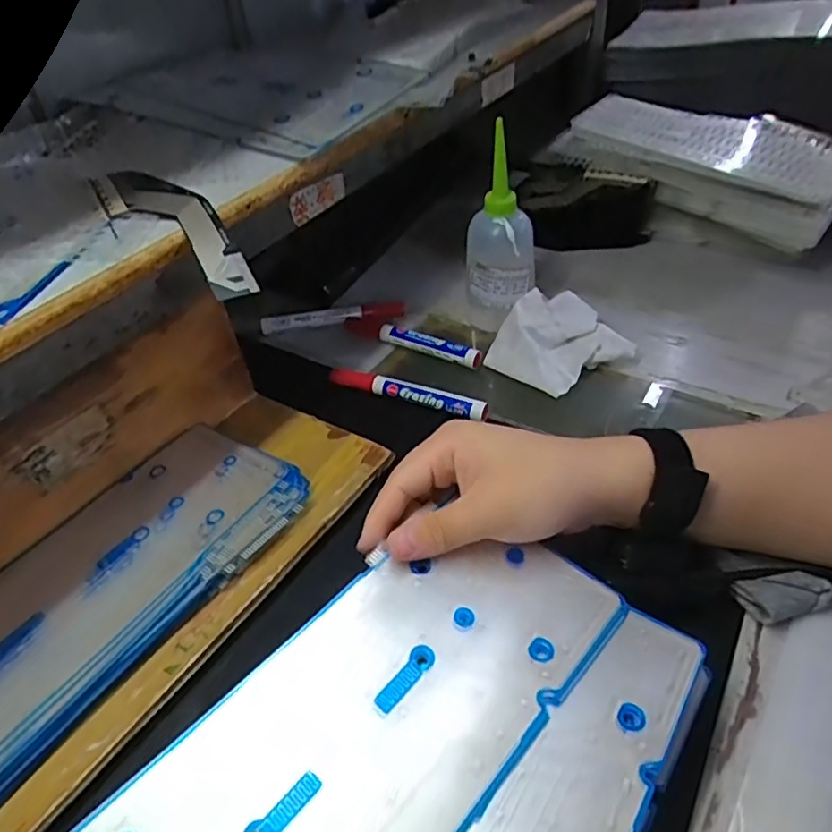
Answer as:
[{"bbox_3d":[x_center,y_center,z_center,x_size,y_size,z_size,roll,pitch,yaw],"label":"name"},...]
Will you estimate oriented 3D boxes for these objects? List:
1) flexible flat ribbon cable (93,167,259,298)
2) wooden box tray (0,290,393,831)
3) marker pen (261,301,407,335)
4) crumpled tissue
[{"bbox_3d":[-0.136,-0.103,0.329,0.047,0.023,0.134,-25,48,-23],"label":"flexible flat ribbon cable"},{"bbox_3d":[-0.206,0.098,0.329,0.167,0.103,0.427,22,50,26],"label":"wooden box tray"},{"bbox_3d":[-0.081,-0.098,0.587,0.139,0.021,0.023,-9,44,-7],"label":"marker pen"},{"bbox_3d":[0.130,-0.067,0.518,0.099,0.031,0.108,31,52,30],"label":"crumpled tissue"}]

